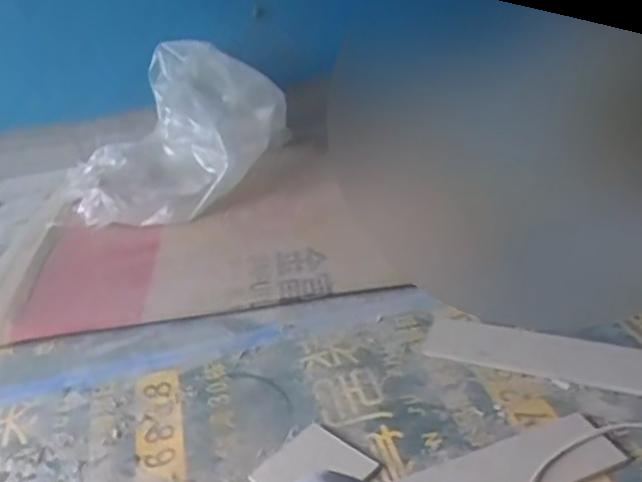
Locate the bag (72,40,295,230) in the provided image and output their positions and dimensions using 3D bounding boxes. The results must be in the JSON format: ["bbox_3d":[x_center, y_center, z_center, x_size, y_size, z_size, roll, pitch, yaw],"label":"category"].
[{"bbox_3d":[-0.309,-0.239,1.493,0.395,0.321,0.368,6,27,11],"label":"bag"}]

